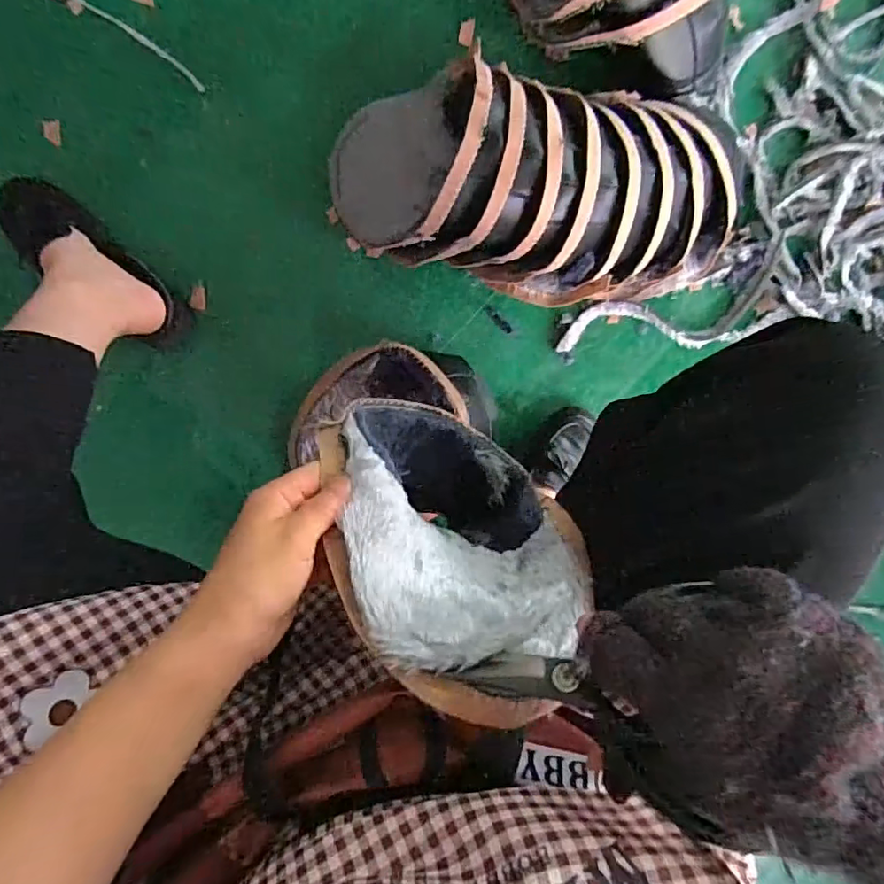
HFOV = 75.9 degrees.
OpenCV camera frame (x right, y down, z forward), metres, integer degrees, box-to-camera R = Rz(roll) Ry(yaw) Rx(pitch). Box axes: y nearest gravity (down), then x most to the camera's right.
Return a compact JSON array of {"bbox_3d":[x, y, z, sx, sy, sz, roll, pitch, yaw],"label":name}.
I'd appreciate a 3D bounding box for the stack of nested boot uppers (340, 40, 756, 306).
[{"bbox_3d":[0.115,-0.273,0.619,0.468,0.156,0.213,7,93,-7],"label":"stack of nested boot uppers"}]

